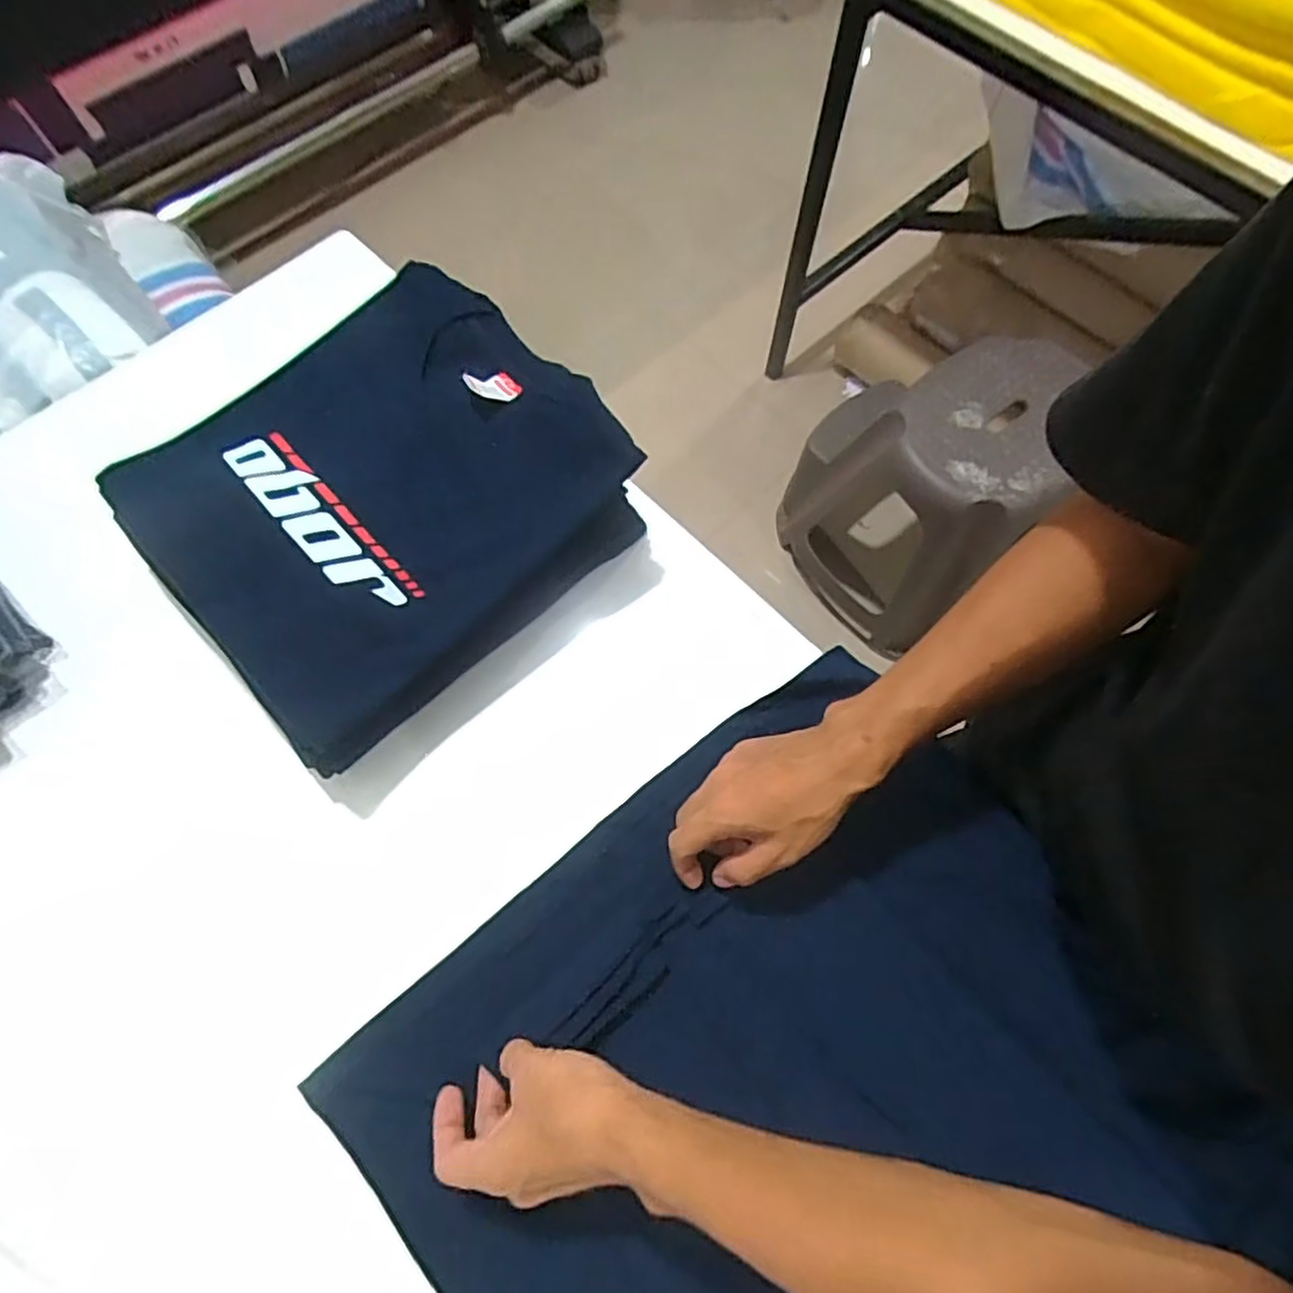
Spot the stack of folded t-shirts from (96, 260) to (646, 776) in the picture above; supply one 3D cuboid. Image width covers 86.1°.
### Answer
[{"bbox_3d":[-0.210,-0.126,0.564,0.343,0.116,0.294,-40,73,-13],"label":"stack of folded t-shirts"}]

